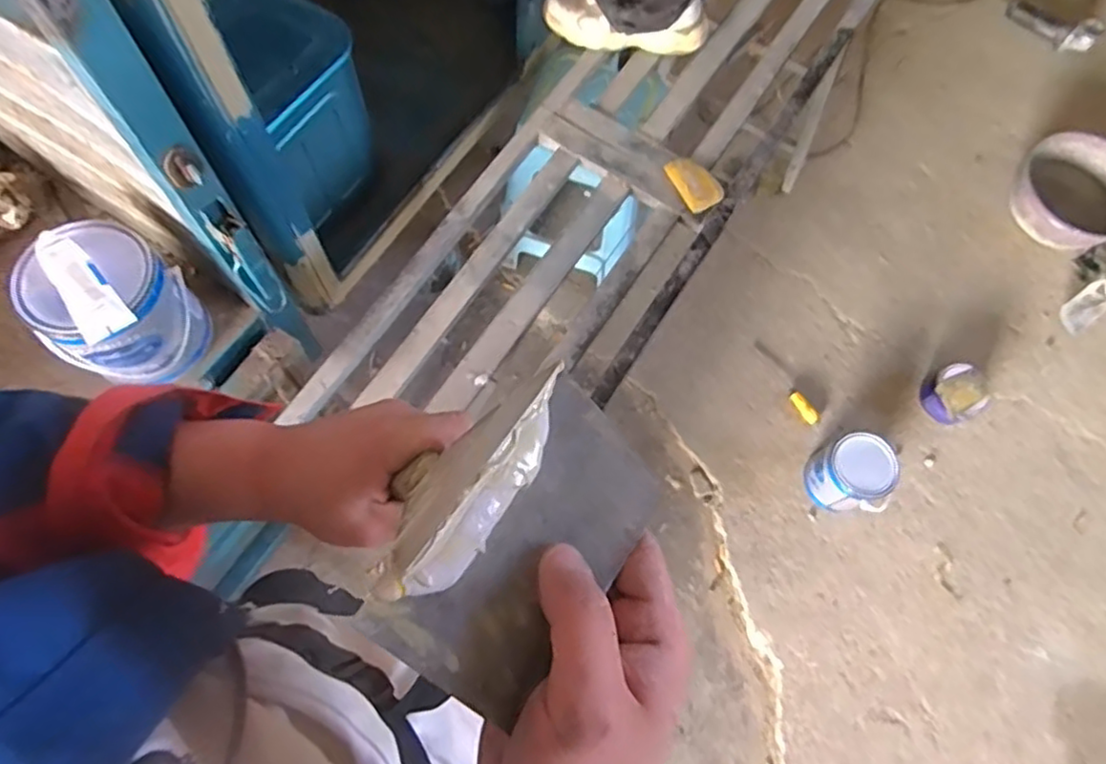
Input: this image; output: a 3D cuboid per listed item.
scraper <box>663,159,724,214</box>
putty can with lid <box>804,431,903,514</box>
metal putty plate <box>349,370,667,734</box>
[{"bbox_3d":[0.234,-0.329,1.076,0.075,0.013,0.100,-26,77,-19],"label":"scraper"},{"bbox_3d":[0.714,0.229,1.575,0.150,0.185,0.184,-13,70,-8],"label":"putty can with lid"},{"bbox_3d":[-0.008,0.064,0.258,0.065,0.004,0.122,41,68,-1],"label":"metal putty plate"}]

